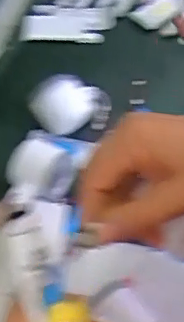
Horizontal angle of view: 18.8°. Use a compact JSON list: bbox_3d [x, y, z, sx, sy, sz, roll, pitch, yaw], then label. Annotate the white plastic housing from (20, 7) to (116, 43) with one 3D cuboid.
[{"bbox_3d":[-0.033,-0.194,0.782,0.132,0.016,0.054,-5,55,-4],"label":"white plastic housing"}]

